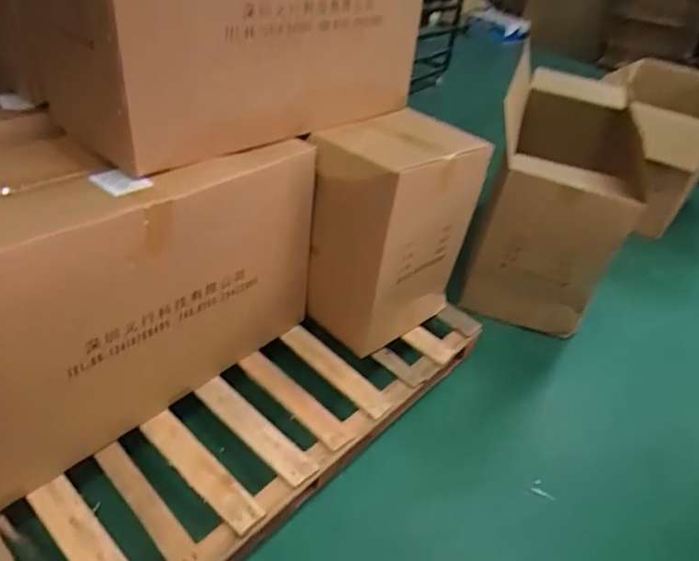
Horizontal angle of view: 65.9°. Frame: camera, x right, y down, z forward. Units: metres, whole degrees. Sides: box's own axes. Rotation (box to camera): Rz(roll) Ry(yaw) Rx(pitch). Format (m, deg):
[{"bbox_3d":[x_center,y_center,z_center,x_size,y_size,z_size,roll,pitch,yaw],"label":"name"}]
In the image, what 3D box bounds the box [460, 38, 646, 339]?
[{"bbox_3d":[0.625,-0.280,1.669,0.389,0.682,0.569,17,38,12],"label":"box"}]

